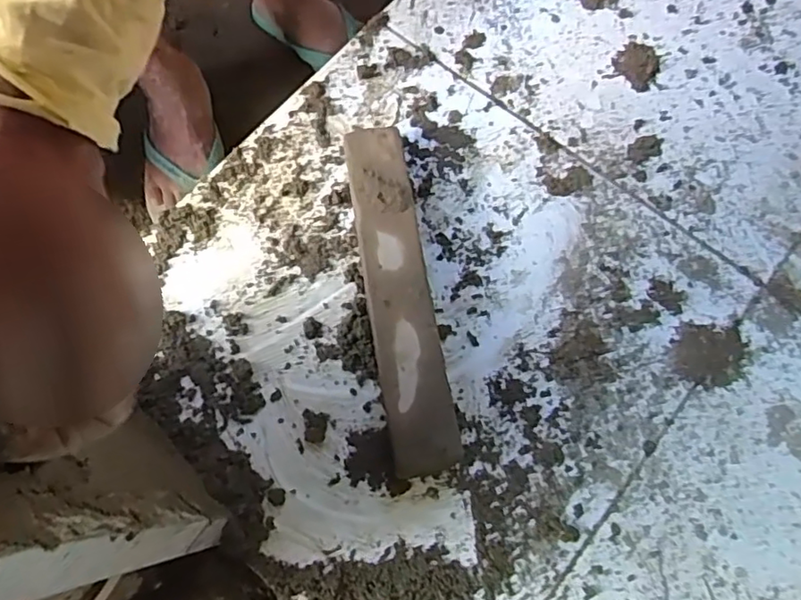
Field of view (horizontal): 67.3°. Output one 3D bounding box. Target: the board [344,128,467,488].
[{"bbox_3d":[-0.002,-0.003,0.560,0.059,0.041,0.318,-9,72,-4],"label":"board"}]

